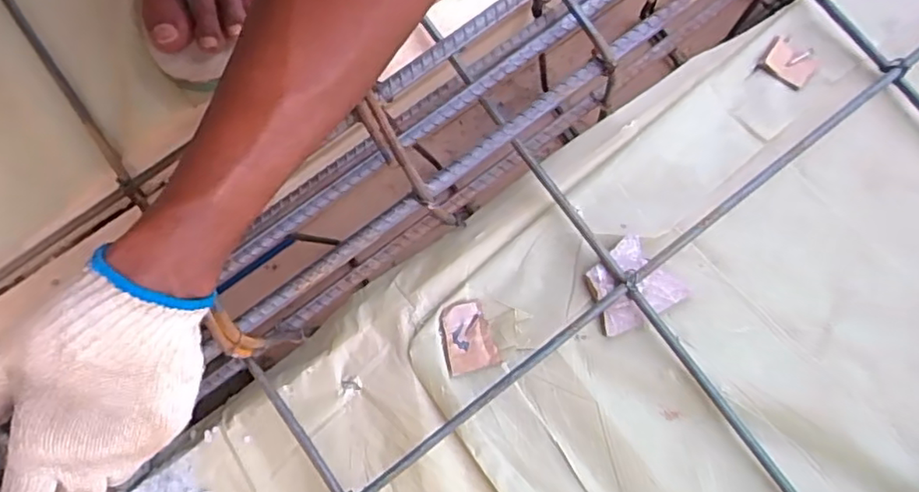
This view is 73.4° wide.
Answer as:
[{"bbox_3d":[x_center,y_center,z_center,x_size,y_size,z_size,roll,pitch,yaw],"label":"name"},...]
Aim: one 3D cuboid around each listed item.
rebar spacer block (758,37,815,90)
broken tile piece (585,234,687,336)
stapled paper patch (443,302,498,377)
[{"bbox_3d":[0.248,-0.139,0.467,0.036,0.013,0.035,35,80,8],"label":"rebar spacer block"},{"bbox_3d":[0.116,0.031,0.426,0.059,0.021,0.056,-41,80,-8],"label":"broken tile piece"},{"bbox_3d":[0.005,0.063,0.429,0.031,0.005,0.047,-14,78,-2],"label":"stapled paper patch"}]

